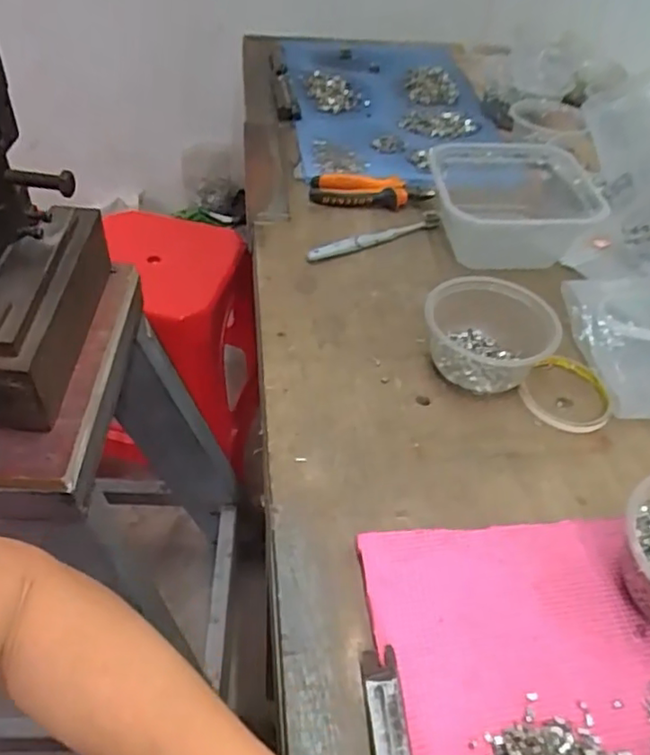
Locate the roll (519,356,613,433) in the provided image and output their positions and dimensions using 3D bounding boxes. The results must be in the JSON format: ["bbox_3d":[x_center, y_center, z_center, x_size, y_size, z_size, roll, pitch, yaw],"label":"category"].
[{"bbox_3d":[0.220,0.015,0.554,0.076,0.014,0.089,28,51,23],"label":"roll"}]

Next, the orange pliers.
[{"bbox_3d":[0.056,-0.226,0.754,0.148,0.029,0.044,6,46,3],"label":"orange pliers"}]

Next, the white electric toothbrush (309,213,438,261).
[{"bbox_3d":[0.055,-0.161,0.699,0.172,0.016,0.023,-21,50,-21],"label":"white electric toothbrush"}]

